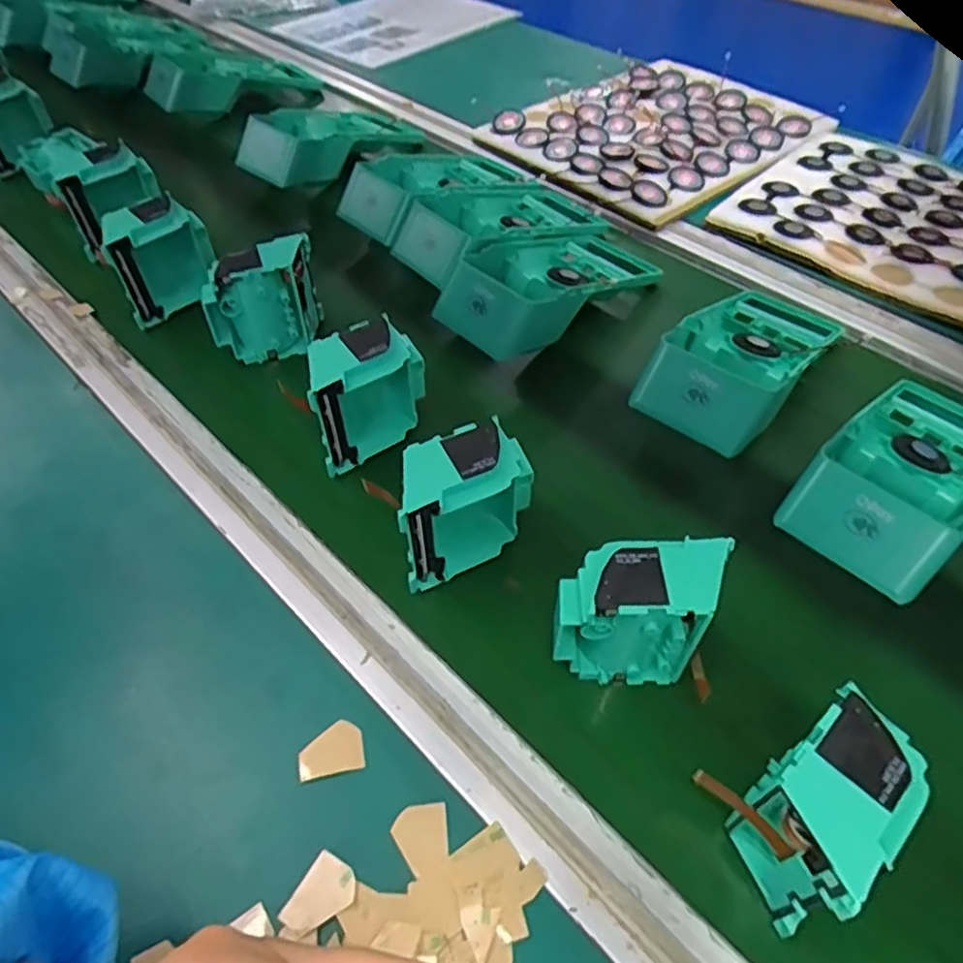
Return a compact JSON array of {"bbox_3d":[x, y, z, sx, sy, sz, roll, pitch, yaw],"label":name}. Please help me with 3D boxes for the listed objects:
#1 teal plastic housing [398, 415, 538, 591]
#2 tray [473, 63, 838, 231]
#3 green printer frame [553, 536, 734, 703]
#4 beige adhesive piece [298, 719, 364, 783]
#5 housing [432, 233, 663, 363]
[{"bbox_3d":[-0.013,0.013,0.368,0.082,0.080,0.040,-28,56,-20],"label":"teal plastic housing"},{"bbox_3d":[0.193,-0.374,0.715,0.316,0.018,0.245,-32,57,-22],"label":"tray"},{"bbox_3d":[0.074,0.065,0.323,0.073,0.075,0.042,6,52,6],"label":"green printer frame"},{"bbox_3d":[-0.071,0.125,0.315,0.030,0.004,0.023,-10,52,-7],"label":"beige adhesive piece"},{"bbox_3d":[0.058,-0.159,0.528,0.196,0.057,0.085,-35,58,-24],"label":"housing"}]

